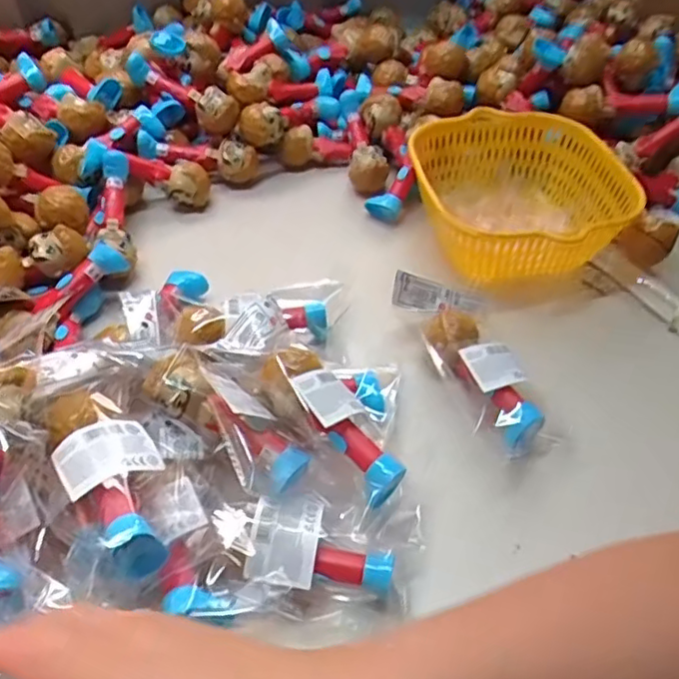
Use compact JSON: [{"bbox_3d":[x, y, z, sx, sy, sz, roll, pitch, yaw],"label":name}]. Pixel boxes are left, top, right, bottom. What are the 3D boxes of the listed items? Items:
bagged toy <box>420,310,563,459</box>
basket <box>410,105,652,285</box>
[{"bbox_3d":[0.112,0.028,0.471,0.060,0.035,0.131,-15,49,-14],"label":"bagged toy"},{"bbox_3d":[0.175,-0.144,0.603,0.203,0.075,0.209,4,48,3],"label":"basket"}]

